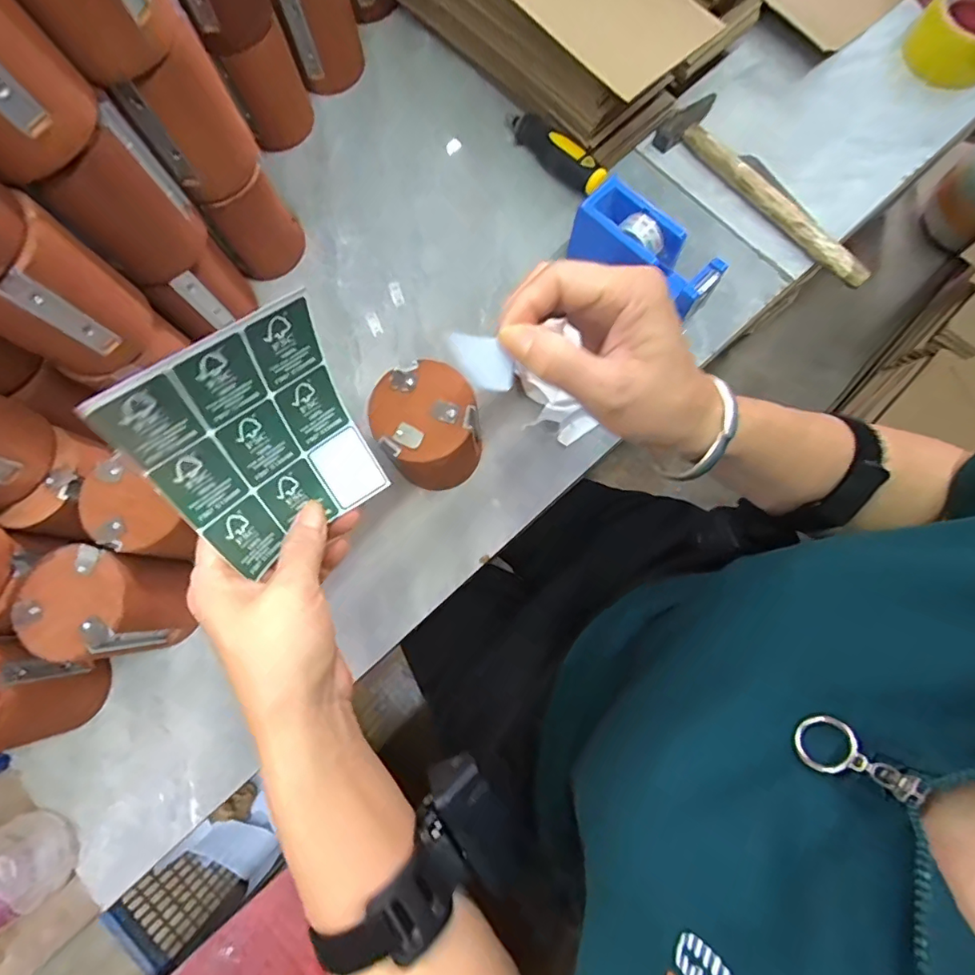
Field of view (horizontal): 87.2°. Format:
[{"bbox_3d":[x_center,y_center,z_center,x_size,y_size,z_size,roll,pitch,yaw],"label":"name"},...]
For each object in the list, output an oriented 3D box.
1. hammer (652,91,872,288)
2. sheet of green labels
[{"bbox_3d":[0.277,-0.293,0.503,0.245,0.030,0.065,44,82,8],"label":"hammer"},{"bbox_3d":[-0.111,-0.021,0.264,0.025,0.128,0.102,33,63,28],"label":"sheet of green labels"}]

